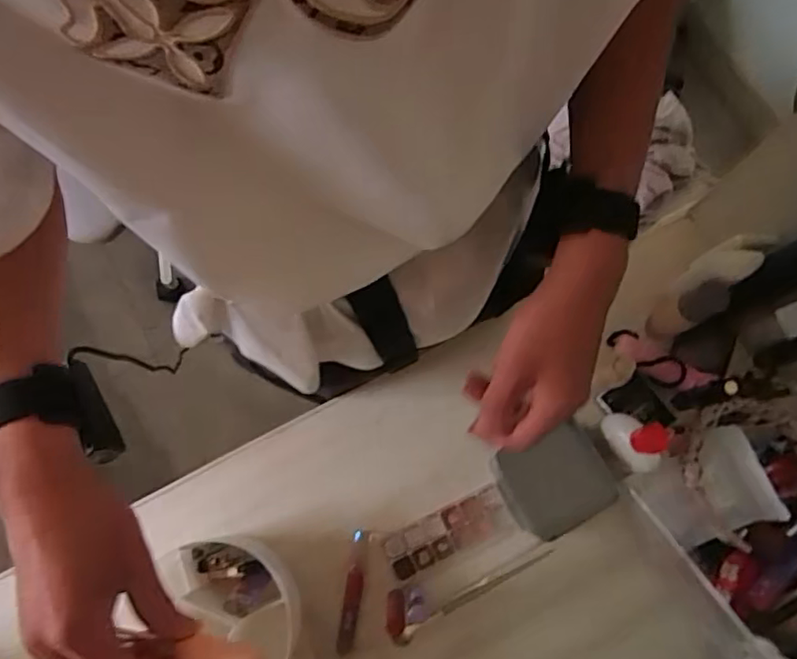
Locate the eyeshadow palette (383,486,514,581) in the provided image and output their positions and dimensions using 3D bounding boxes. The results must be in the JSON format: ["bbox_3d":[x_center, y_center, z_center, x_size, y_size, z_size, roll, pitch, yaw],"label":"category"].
[{"bbox_3d":[0.049,0.202,0.589,0.125,0.011,0.044,-25,78,-6],"label":"eyeshadow palette"}]

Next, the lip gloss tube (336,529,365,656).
[{"bbox_3d":[-0.043,0.250,0.572,0.018,0.012,0.107,8,77,2],"label":"lip gloss tube"}]

